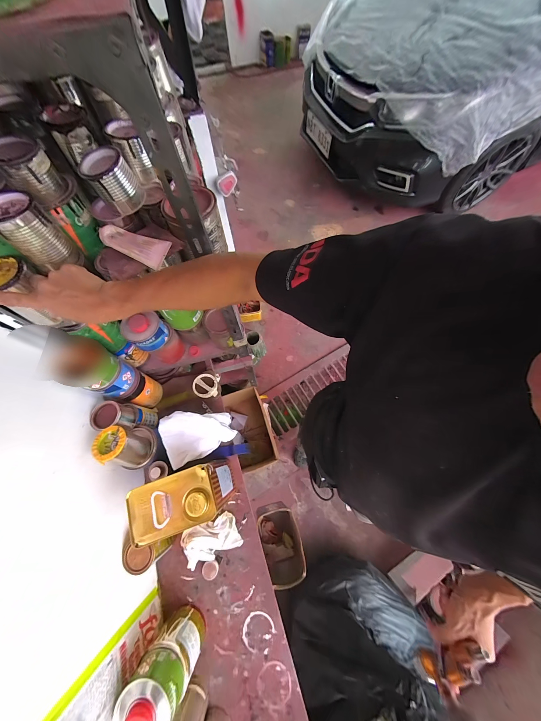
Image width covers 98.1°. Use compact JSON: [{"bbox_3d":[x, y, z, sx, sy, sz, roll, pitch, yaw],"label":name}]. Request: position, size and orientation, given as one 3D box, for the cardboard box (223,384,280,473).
[{"bbox_3d":[-0.113,0.367,1.258,0.224,0.188,0.367,-19,69,-4],"label":"cardboard box"}]

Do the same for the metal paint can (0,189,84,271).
[{"bbox_3d":[-0.382,-0.205,0.384,0.067,0.099,0.064,-1,69,3],"label":"metal paint can"}]

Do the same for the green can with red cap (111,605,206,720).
[{"bbox_3d":[-0.209,0.628,0.483,0.096,0.208,0.100,-1,69,3],"label":"green can with red cap"}]

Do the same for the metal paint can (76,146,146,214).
[{"bbox_3d":[-0.273,-0.315,0.409,0.072,0.068,0.078,-1,69,3],"label":"metal paint can"}]

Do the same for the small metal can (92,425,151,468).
[{"bbox_3d":[-0.351,0.205,0.559,0.076,0.114,0.083,-1,69,3],"label":"small metal can"}]

